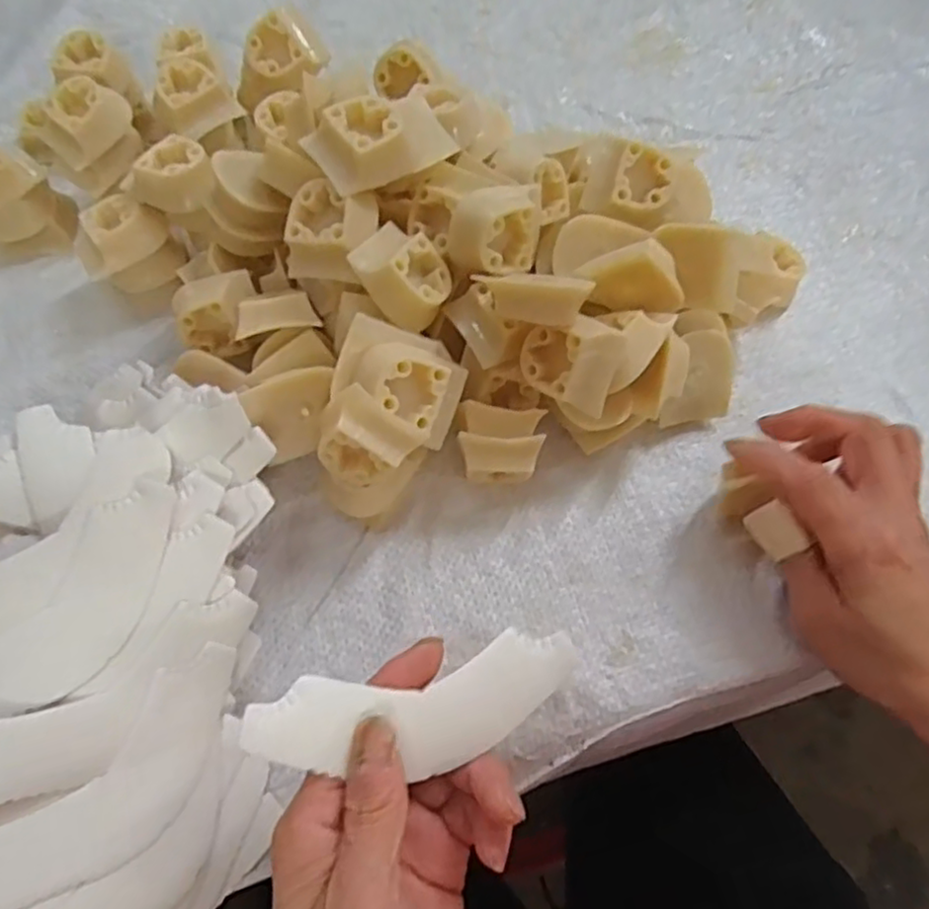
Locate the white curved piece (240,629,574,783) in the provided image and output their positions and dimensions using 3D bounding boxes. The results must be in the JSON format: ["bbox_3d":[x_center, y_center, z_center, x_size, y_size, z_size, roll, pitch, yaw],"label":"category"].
[{"bbox_3d":[-0.014,0.090,0.235,0.114,0.006,0.038,-8,85,-21],"label":"white curved piece"}]

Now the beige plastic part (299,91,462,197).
[{"bbox_3d":[-0.036,-0.141,0.300,0.064,0.023,0.034,-31,70,-14],"label":"beige plastic part"}]

